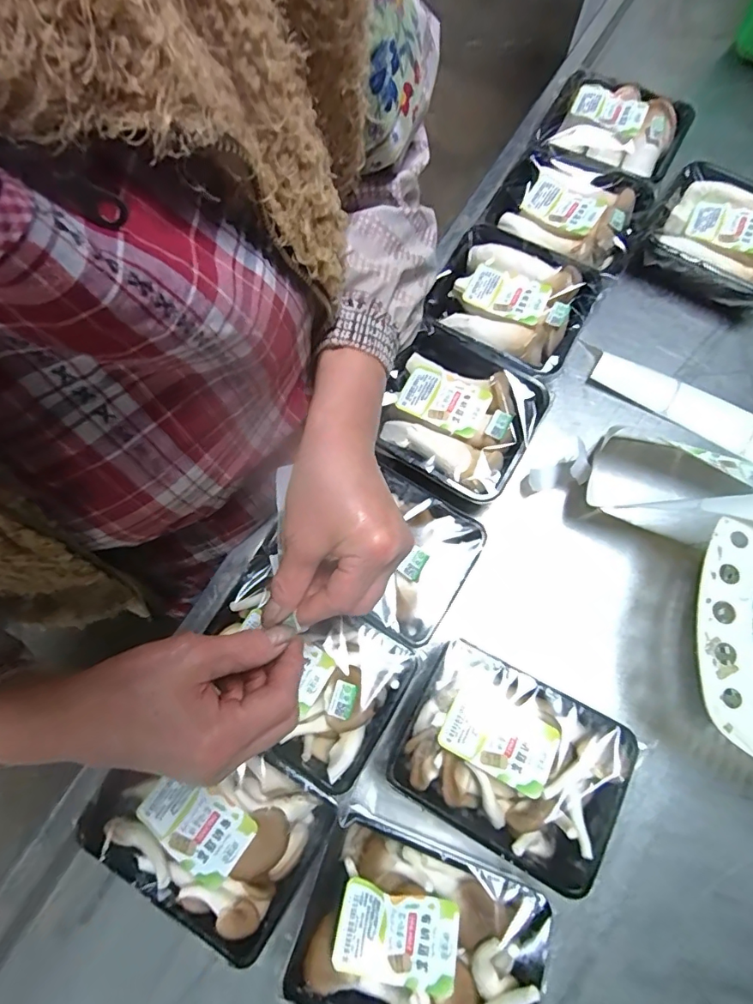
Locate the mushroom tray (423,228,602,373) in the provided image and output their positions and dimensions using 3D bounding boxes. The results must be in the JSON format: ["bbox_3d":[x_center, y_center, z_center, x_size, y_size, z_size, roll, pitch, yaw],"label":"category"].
[{"bbox_3d":[0.140,-0.211,0.518,0.160,0.033,0.151,31,76,10],"label":"mushroom tray"}]

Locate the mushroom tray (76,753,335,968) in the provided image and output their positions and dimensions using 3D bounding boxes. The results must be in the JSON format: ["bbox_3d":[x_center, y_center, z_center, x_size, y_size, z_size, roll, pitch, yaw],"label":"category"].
[{"bbox_3d":[-0.126,0.238,0.368,0.162,0.044,0.118,31,76,9],"label":"mushroom tray"}]

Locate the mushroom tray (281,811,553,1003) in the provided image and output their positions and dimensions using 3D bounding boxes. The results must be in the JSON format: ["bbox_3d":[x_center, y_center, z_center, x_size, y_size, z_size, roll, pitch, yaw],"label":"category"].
[{"bbox_3d":[0.030,0.310,0.348,0.160,0.055,0.125,20,75,6],"label":"mushroom tray"}]

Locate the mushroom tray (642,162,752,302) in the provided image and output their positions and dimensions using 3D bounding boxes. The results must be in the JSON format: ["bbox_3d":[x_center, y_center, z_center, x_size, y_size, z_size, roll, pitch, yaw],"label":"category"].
[{"bbox_3d":[0.391,-0.295,0.546,0.161,0.046,0.149,34,76,10],"label":"mushroom tray"}]

